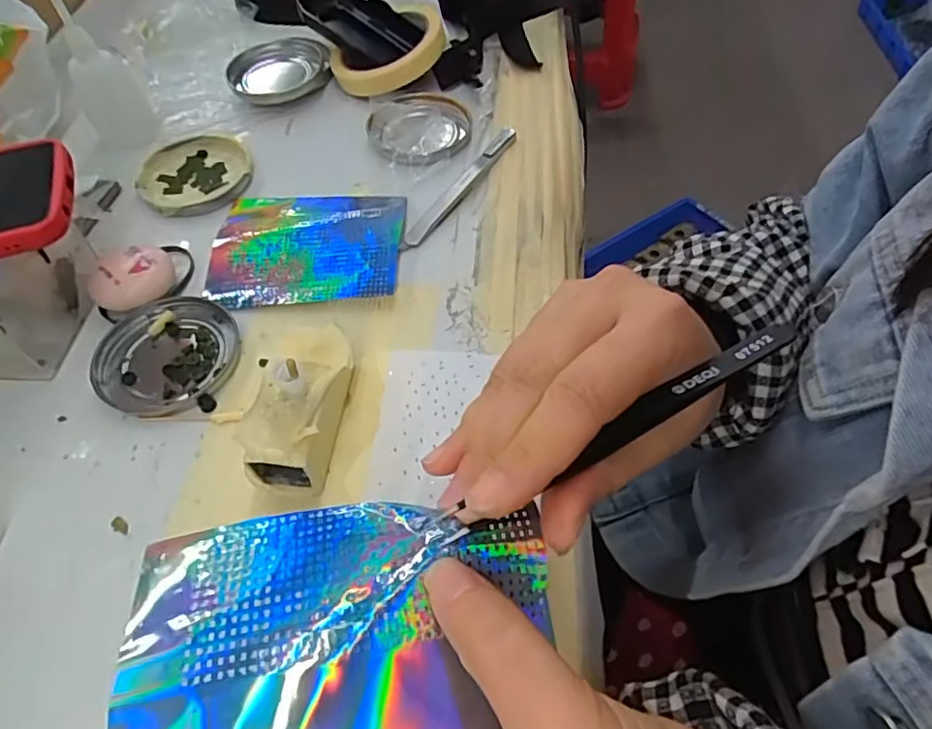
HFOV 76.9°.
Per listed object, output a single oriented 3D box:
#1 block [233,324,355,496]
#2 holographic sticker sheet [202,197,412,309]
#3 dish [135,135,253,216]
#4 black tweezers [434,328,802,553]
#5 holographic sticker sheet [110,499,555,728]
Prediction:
[{"bbox_3d":[-0.083,0.020,0.294,0.045,0.044,0.083,9,56,8],"label":"block"},{"bbox_3d":[-0.104,-0.078,0.384,0.122,0.008,0.100,-2,53,5],"label":"holographic sticker sheet"},{"bbox_3d":[-0.198,-0.138,0.430,0.077,0.014,0.082,-1,55,1],"label":"dish"},{"bbox_3d":[0.047,0.020,0.187,0.130,0.005,0.011,-30,59,-4],"label":"black tweezers"},{"bbox_3d":[-0.035,0.075,0.170,0.120,0.018,0.072,-10,56,-5],"label":"holographic sticker sheet"}]

